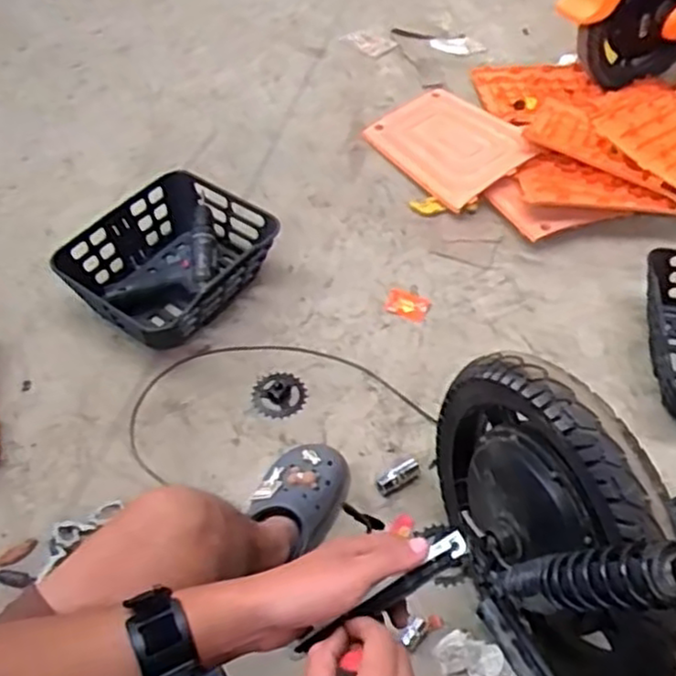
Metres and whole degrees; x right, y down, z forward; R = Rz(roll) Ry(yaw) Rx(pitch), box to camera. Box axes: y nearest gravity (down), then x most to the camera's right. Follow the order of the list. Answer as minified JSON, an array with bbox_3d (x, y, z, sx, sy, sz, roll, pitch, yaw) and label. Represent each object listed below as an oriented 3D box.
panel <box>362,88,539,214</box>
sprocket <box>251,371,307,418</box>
[{"bbox_3d":[0.241,-0.422,1.511,0.258,0.030,0.313,-37,59,-14],"label":"panel"},{"bbox_3d":[-0.095,0.090,1.136,0.085,0.013,0.087,0,52,0],"label":"sprocket"}]

